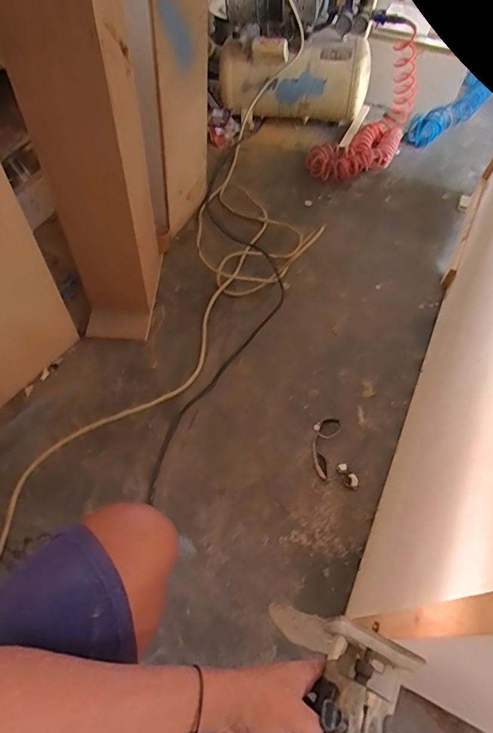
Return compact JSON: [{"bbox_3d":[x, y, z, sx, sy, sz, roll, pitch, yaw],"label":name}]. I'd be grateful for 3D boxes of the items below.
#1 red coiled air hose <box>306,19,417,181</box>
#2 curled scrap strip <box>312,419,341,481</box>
[{"bbox_3d":[0.405,-0.834,1.378,0.219,0.297,0.448,32,60,16],"label":"red coiled air hose"},{"bbox_3d":[0.156,0.163,0.866,0.051,0.005,0.133,19,57,8],"label":"curled scrap strip"}]

